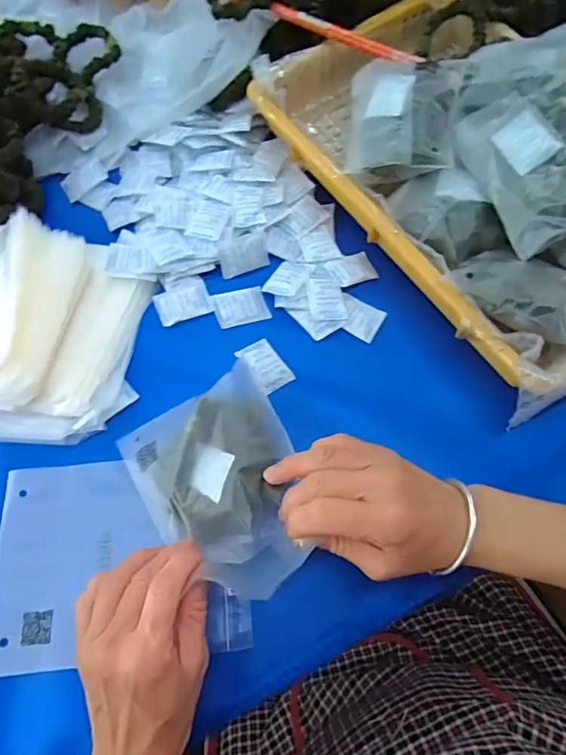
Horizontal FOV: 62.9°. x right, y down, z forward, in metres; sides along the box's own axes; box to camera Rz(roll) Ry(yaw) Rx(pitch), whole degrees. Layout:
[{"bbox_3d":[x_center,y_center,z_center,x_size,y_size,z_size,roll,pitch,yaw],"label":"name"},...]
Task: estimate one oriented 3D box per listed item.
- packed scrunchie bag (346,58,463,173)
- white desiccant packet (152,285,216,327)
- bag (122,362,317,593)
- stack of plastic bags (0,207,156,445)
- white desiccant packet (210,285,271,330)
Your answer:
[{"bbox_3d":[0.103,-0.229,0.406,0.094,0.039,0.125,12,68,6],"label":"packed scrunchie bag"},{"bbox_3d":[-0.087,-0.064,0.407,0.048,0.006,0.031,-21,72,-6],"label":"white desiccant packet"},{"bbox_3d":[-0.044,0.069,0.328,0.116,0.051,0.134,-28,72,-8],"label":"bag"},{"bbox_3d":[-0.253,-0.043,0.380,0.255,0.046,0.188,3,71,2],"label":"stack of plastic bags"},{"bbox_3d":[-0.037,-0.062,0.409,0.045,0.011,0.034,-20,72,-6],"label":"white desiccant packet"}]

